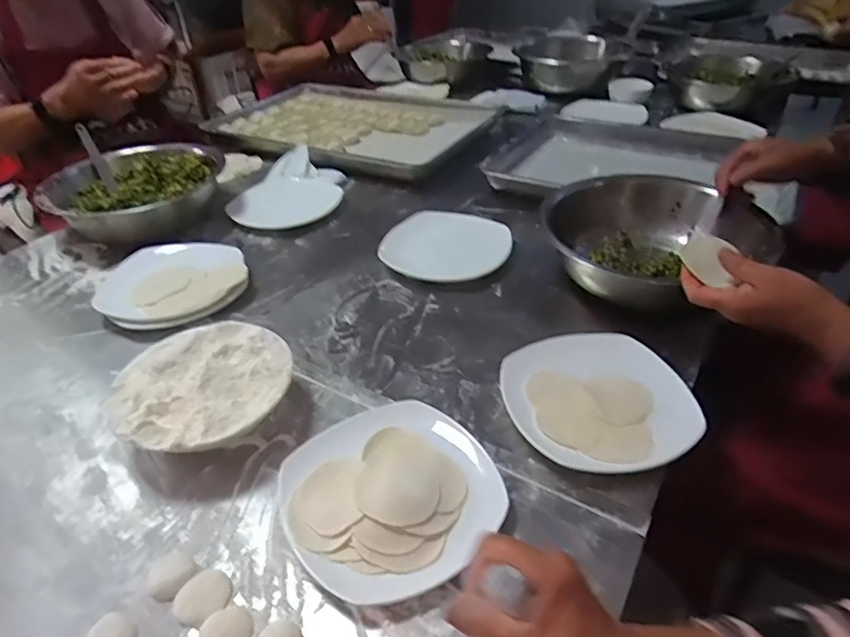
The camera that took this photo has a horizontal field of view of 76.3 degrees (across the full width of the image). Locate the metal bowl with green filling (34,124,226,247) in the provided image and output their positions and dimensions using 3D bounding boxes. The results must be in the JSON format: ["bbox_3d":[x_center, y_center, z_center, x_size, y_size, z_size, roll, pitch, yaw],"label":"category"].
[{"bbox_3d":[-0.485,-0.222,0.924,0.264,0.096,0.215,-13,40,-13],"label":"metal bowl with green filling"}]

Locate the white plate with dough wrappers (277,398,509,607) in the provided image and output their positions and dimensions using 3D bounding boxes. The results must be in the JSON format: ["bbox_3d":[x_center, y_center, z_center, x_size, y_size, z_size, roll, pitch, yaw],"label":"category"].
[{"bbox_3d":[-0.031,0.146,0.470,0.174,0.047,0.169,-29,45,-29],"label":"white plate with dough wrappers"}]

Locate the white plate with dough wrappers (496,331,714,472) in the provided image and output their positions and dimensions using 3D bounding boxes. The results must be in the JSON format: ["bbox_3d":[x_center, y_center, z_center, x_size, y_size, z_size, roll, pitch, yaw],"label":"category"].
[{"bbox_3d":[0.177,0.083,0.554,0.184,0.025,0.169,-2,38,1],"label":"white plate with dough wrappers"}]

